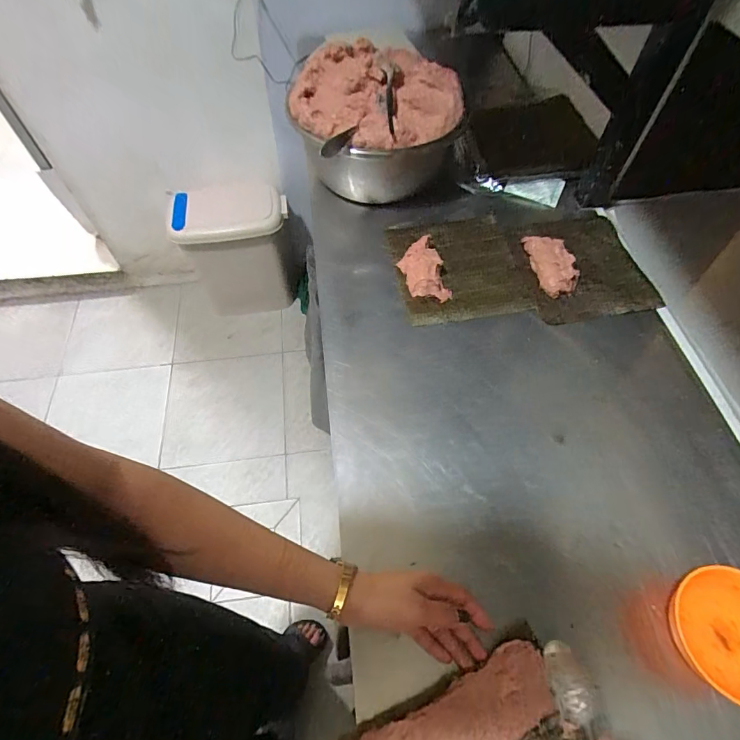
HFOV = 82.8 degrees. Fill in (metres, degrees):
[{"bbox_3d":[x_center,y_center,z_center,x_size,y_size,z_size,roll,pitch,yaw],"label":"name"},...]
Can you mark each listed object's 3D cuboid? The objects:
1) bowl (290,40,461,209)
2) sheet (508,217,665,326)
[{"bbox_3d":[0.005,-0.397,0.696,0.240,0.173,0.255,-1,58,2],"label":"bowl"},{"bbox_3d":[0.322,-0.169,0.635,0.181,0.037,0.197,-10,58,-2],"label":"sheet"}]

